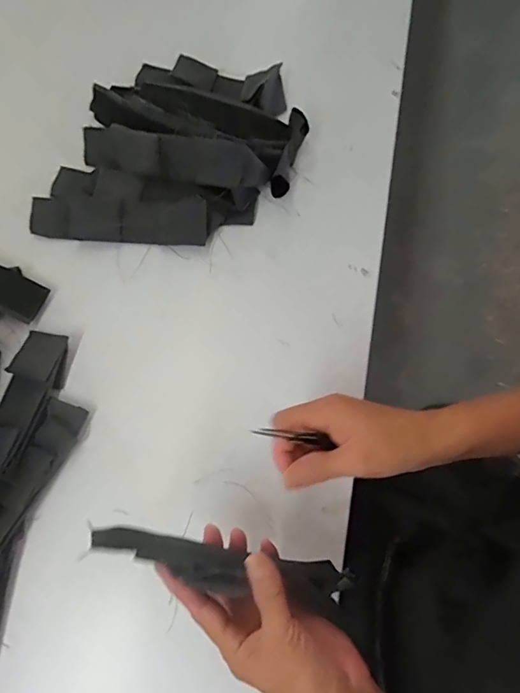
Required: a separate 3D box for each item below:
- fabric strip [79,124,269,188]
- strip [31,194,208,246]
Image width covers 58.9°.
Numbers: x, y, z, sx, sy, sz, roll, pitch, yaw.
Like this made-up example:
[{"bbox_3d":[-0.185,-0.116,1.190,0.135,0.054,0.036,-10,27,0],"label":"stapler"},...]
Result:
[{"bbox_3d":[-0.101,-0.214,0.508,0.224,0.036,0.045,17,70,5],"label":"fabric strip"},{"bbox_3d":[-0.153,-0.142,0.497,0.188,0.016,0.055,3,80,0],"label":"strip"}]

